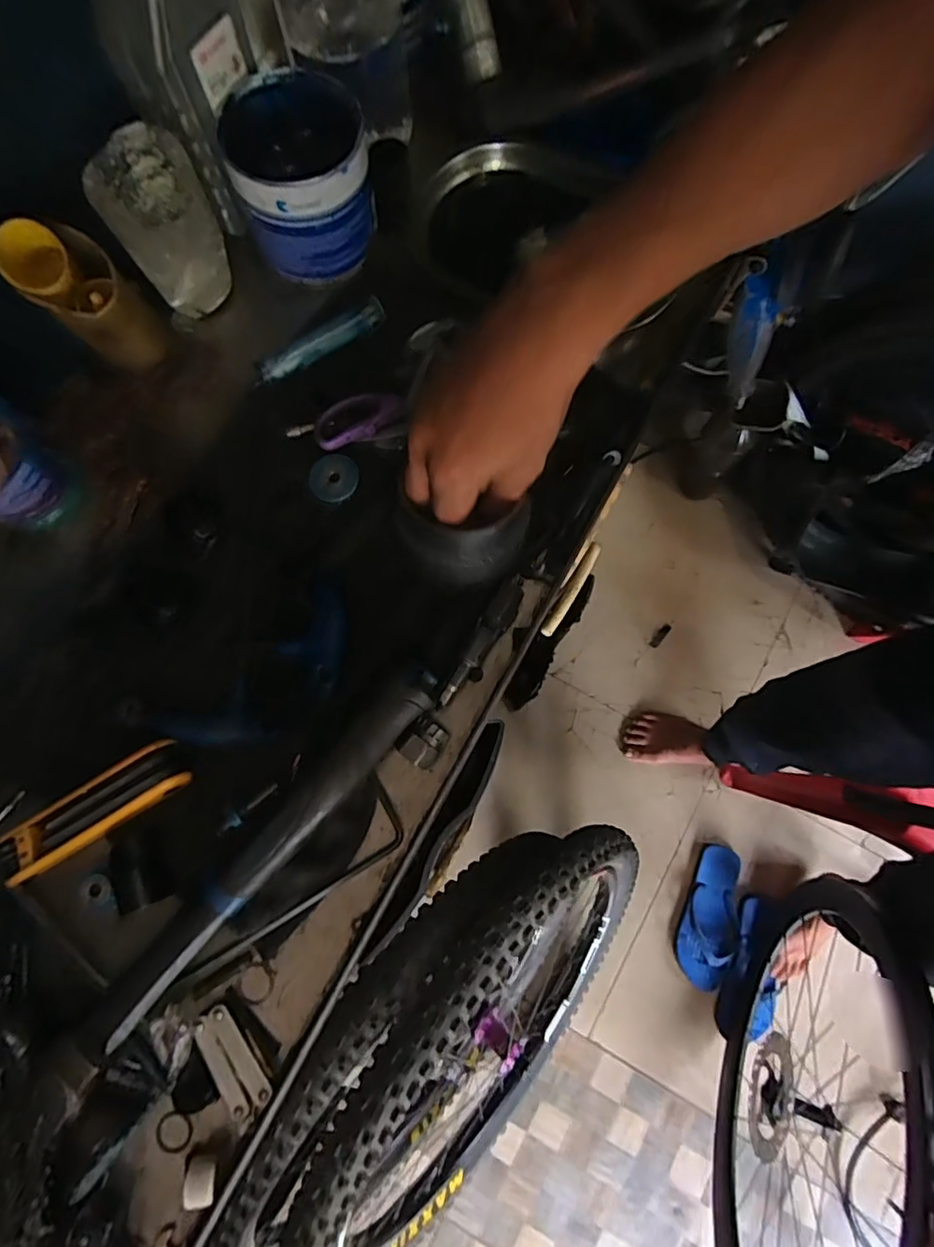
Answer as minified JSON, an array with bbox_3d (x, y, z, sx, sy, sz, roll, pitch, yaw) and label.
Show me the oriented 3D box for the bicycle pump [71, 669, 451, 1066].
[{"bbox_3d":[-0.123,0.140,0.354,0.029,0.037,0.287,42,82,8],"label":"bicycle pump"}]

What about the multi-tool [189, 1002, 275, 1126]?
[{"bbox_3d":[-0.145,0.270,0.344,0.024,0.014,0.064,-36,81,-6],"label":"multi-tool"}]

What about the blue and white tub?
[{"bbox_3d":[-0.124,-0.341,0.428,0.099,0.076,0.106,-18,79,-3],"label":"blue and white tub"}]

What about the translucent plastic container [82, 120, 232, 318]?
[{"bbox_3d":[-0.217,-0.290,0.411,0.068,0.093,0.066,0,79,1],"label":"translucent plastic container"}]

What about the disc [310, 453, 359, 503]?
[{"bbox_3d":[-0.099,-0.108,0.415,0.036,0.005,0.037,0,79,1],"label":"disc"}]

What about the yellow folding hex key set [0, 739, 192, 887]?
[{"bbox_3d":[-0.245,0.123,0.369,0.125,0.021,0.037,-31,80,-5],"label":"yellow folding hex key set"}]

